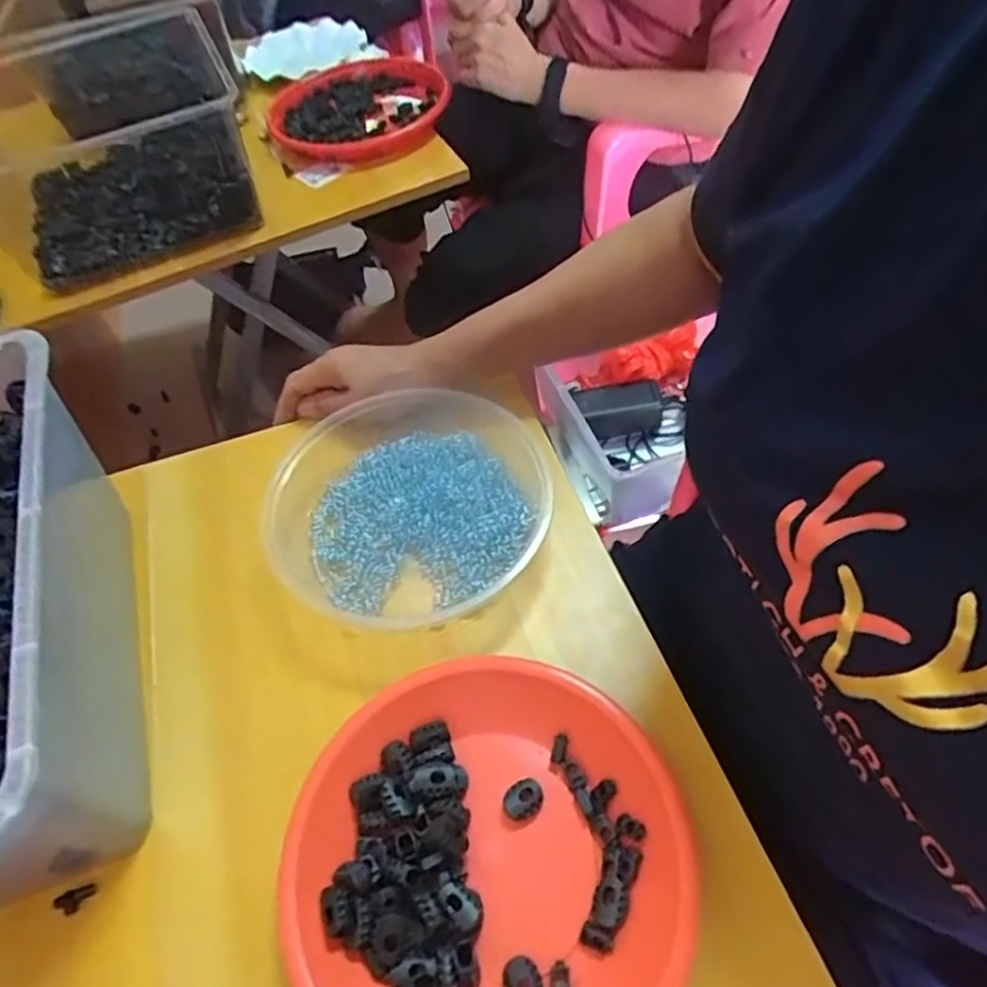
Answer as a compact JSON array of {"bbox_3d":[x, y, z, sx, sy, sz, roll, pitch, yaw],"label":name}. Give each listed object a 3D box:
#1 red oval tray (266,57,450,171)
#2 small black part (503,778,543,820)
[{"bbox_3d":[-0.185,-0.522,0.914,0.236,0.034,0.230,-18,54,-7],"label":"red oval tray"},{"bbox_3d":[0.016,0.163,0.358,0.022,0.008,0.017,-32,57,-17],"label":"small black part"}]

